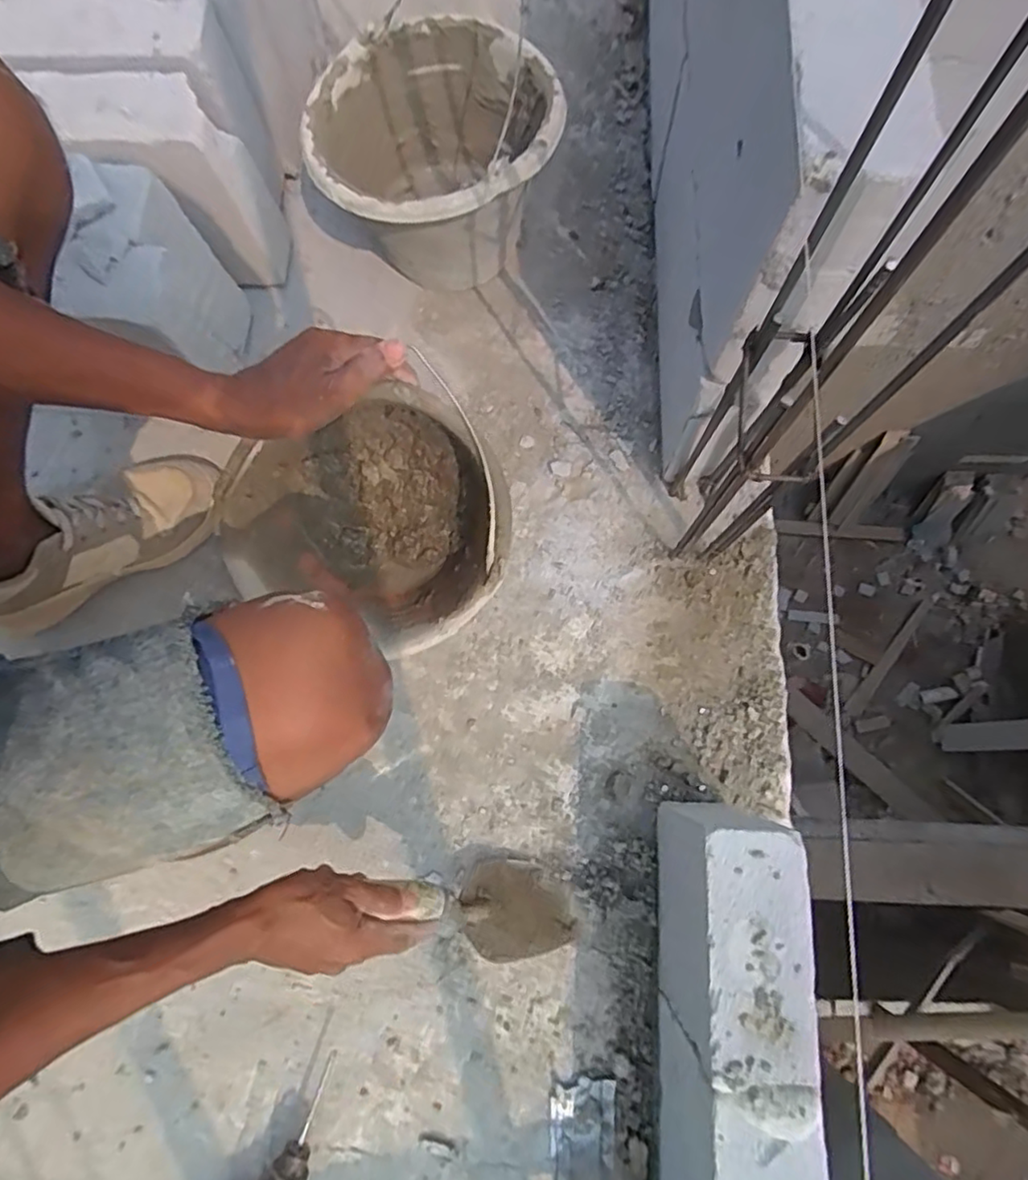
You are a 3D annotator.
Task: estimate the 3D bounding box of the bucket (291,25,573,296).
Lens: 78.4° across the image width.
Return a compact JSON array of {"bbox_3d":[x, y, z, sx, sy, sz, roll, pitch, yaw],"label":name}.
[{"bbox_3d":[-0.091,-0.468,0.712,0.258,0.180,0.254,0,78,2],"label":"bucket"}]

